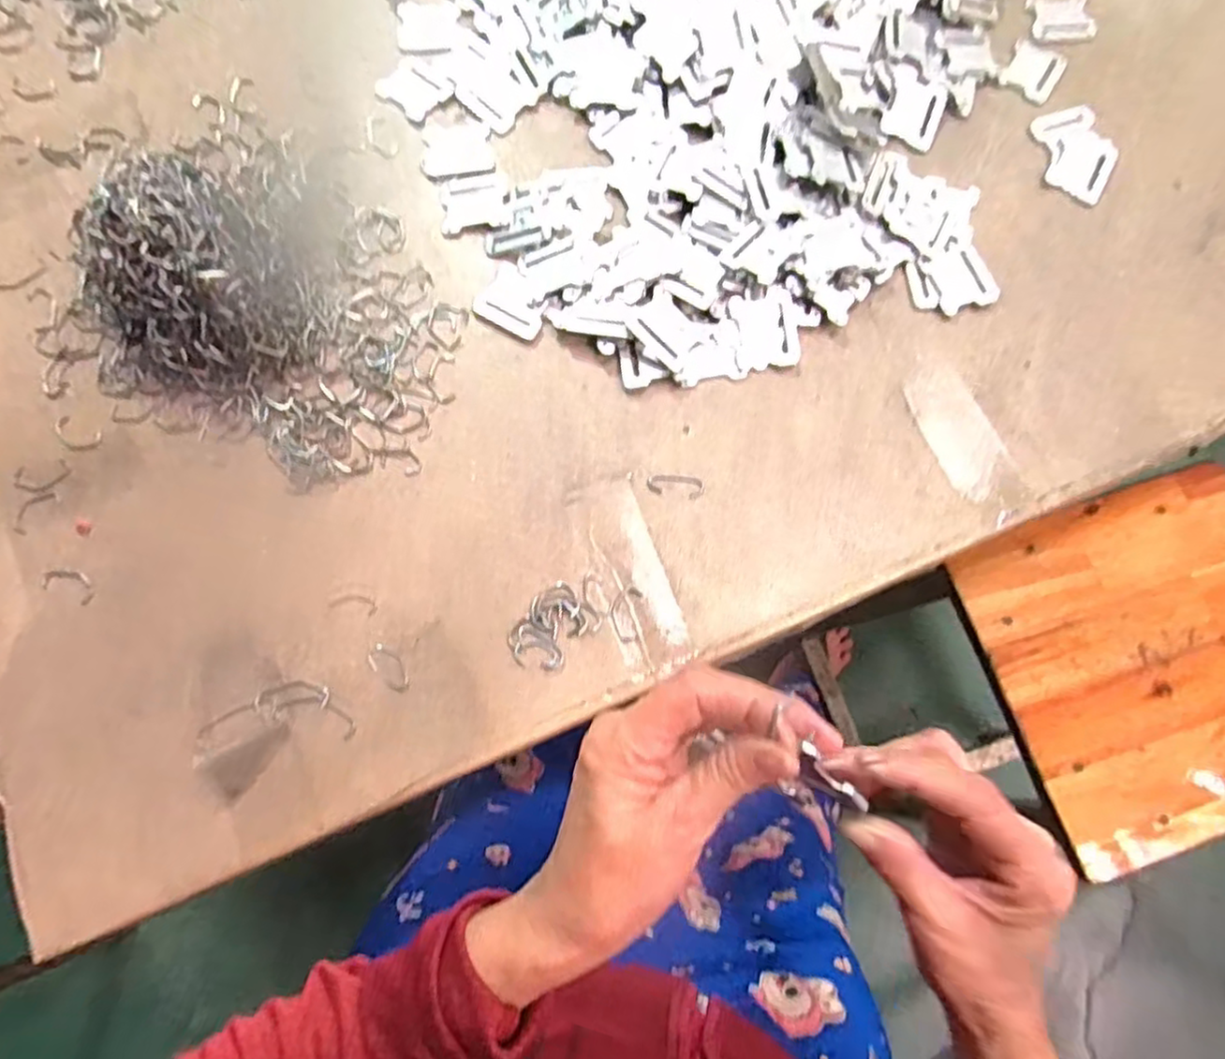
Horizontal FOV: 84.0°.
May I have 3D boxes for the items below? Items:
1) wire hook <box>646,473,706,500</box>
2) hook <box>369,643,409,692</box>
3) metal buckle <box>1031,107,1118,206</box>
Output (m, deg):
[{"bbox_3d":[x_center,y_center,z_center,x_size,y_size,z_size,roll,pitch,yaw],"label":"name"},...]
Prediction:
[{"bbox_3d":[0.043,-0.031,0.467,0.039,0.004,0.016,8,75,2],"label":"wire hook"},{"bbox_3d":[-0.140,0.088,0.429,0.016,0.004,0.034,-43,79,-11],"label":"hook"},{"bbox_3d":[0.359,-0.292,0.526,0.053,0.008,0.086,-5,74,-1],"label":"metal buckle"}]

